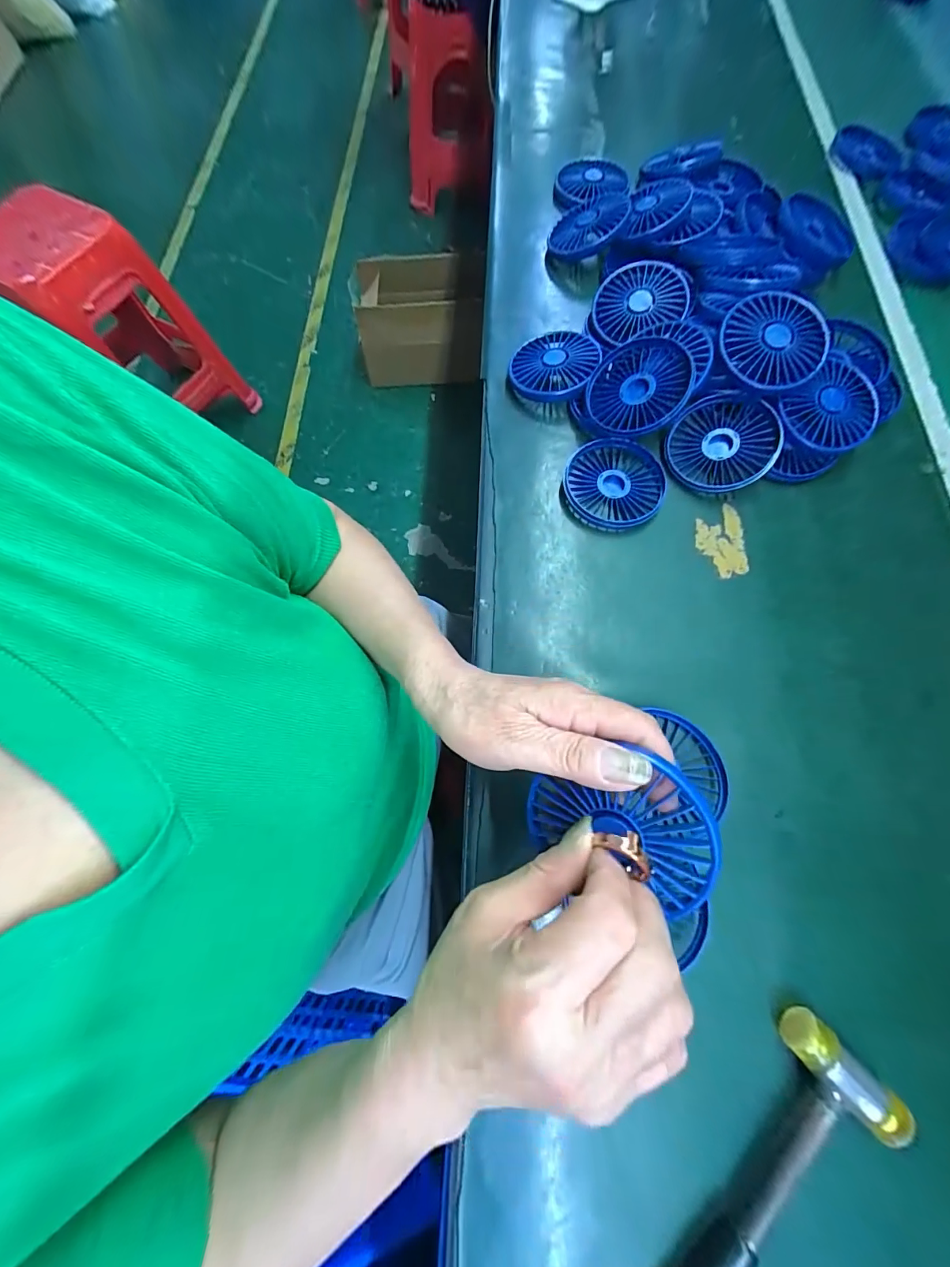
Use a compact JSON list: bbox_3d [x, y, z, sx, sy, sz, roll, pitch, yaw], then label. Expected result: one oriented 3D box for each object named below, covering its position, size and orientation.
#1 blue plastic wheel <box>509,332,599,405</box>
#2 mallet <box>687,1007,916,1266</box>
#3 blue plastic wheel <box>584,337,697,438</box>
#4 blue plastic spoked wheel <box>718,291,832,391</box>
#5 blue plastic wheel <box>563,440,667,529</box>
[{"bbox_3d":[0.078,-0.262,0.407,0.082,0.016,0.082,-3,72,10],"label":"blue plastic wheel"},{"bbox_3d":[0.136,0.327,0.216,0.059,0.024,0.240,40,77,13],"label":"mallet"},{"bbox_3d":[0.147,-0.217,0.373,0.088,0.020,0.085,-7,76,29],"label":"blue plastic wheel"},{"bbox_3d":[0.255,-0.250,0.352,0.091,0.017,0.081,-27,73,-7],"label":"blue plastic spoked wheel"},{"bbox_3d":[0.125,-0.133,0.373,0.086,0.014,0.085,-1,72,2],"label":"blue plastic wheel"}]

